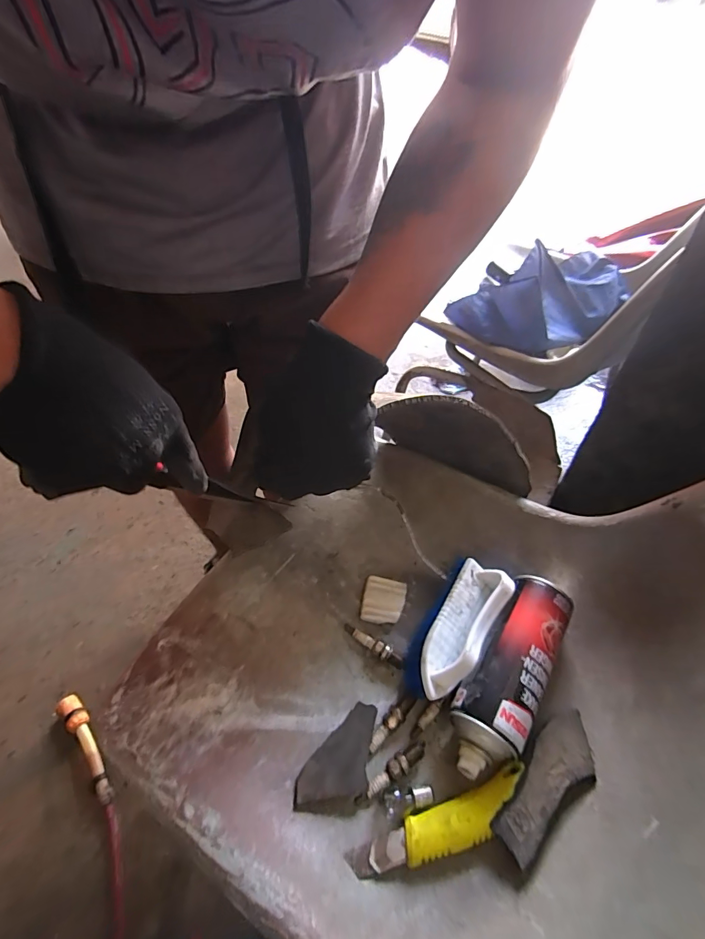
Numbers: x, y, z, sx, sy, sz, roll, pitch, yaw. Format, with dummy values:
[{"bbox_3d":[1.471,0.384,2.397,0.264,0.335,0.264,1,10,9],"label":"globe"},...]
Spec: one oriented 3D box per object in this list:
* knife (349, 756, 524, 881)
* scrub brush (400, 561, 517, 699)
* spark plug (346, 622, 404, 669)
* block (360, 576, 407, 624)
[{"bbox_3d":[0.076,0.286,0.339,0.157,0.013,0.033,-16,51,-14],"label":"knife"},{"bbox_3d":[0.106,0.158,0.429,0.060,0.063,0.149,30,55,23],"label":"scrub brush"},{"bbox_3d":[0.022,0.181,0.437,0.070,0.016,0.012,27,54,21],"label":"spark plug"},{"bbox_3d":[0.034,0.143,0.465,0.045,0.012,0.050,9,50,7],"label":"block"}]

